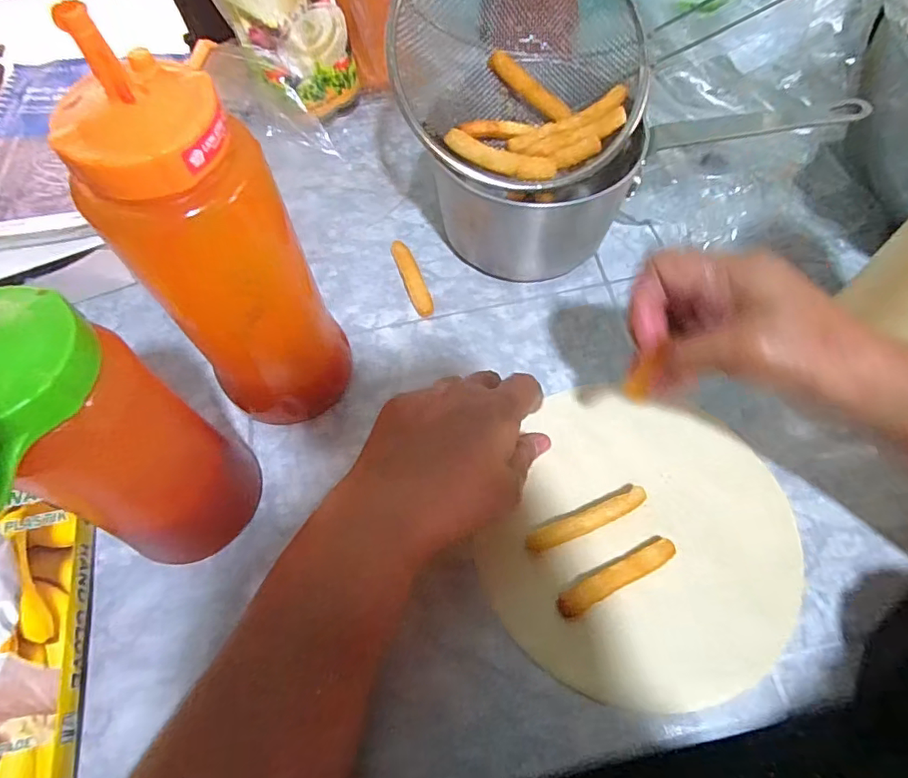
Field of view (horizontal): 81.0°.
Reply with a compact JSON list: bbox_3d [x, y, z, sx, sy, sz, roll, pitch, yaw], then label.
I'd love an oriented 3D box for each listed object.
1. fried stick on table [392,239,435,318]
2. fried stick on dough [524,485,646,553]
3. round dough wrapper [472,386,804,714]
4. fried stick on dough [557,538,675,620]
[{"bbox_3d":[-0.033,-0.087,0.409,0.014,0.011,0.072,-20,63,-8],"label":"fried stick on table"},{"bbox_3d":[0.078,0.078,0.314,0.074,0.013,0.012,-21,64,-8],"label":"fried stick on dough"},{"bbox_3d":[0.113,0.086,0.316,0.166,0.010,0.176,-1,62,2],"label":"round dough wrapper"},{"bbox_3d":[0.091,0.106,0.301,0.073,0.012,0.014,-26,64,-11],"label":"fried stick on dough"}]

